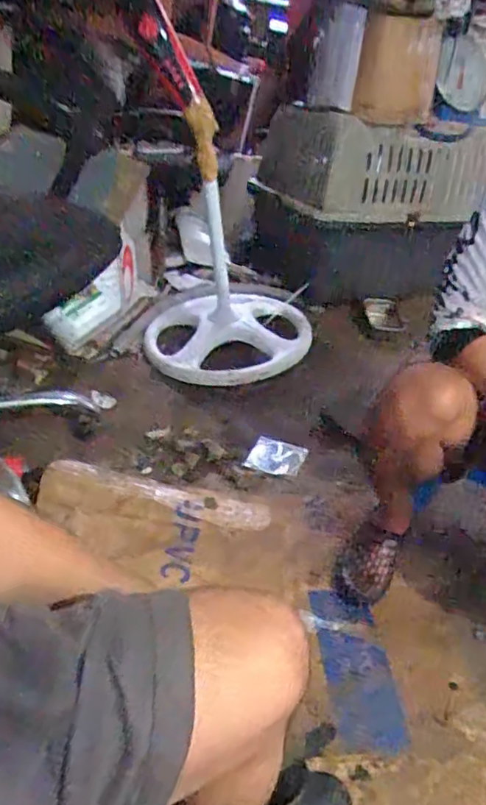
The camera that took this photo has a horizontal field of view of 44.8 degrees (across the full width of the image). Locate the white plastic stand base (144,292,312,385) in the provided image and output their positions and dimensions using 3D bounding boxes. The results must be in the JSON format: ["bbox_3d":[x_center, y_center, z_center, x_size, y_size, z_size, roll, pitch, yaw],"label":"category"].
[{"bbox_3d":[-0.038,-0.216,1.673,0.456,0.143,0.398,9,35,2],"label":"white plastic stand base"}]

